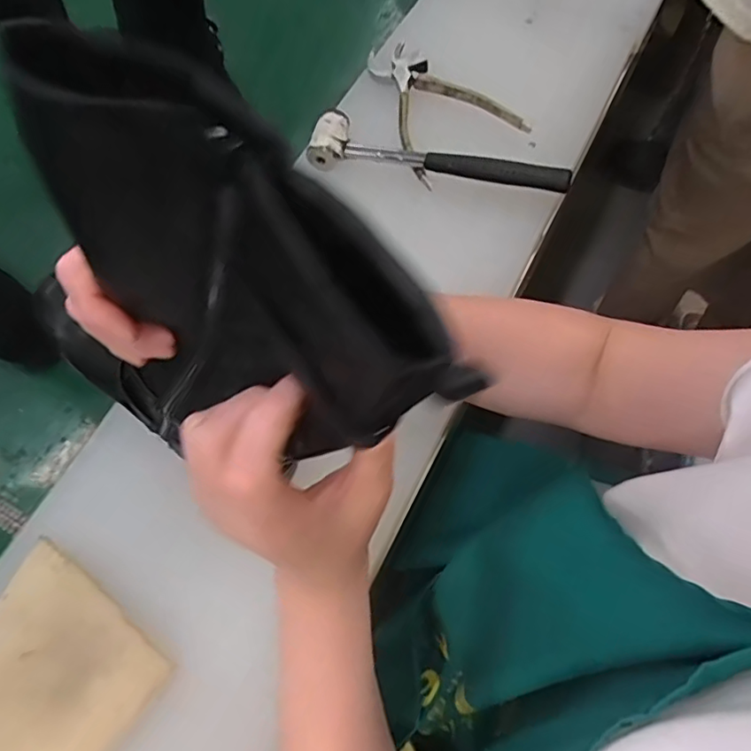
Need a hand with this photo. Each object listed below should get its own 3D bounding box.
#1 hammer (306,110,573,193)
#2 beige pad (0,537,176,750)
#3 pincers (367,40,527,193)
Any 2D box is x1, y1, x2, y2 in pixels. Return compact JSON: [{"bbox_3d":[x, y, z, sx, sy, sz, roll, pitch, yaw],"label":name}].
[{"bbox_3d":[0.058,-0.201,0.514,0.234,0.033,0.048,13,68,6],"label":"hammer"},{"bbox_3d":[-0.223,0.204,0.364,0.130,0.007,0.133,35,72,14],"label":"beige pad"},{"bbox_3d":[0.058,-0.275,0.551,0.115,0.020,0.176,-24,69,-9],"label":"pincers"}]

